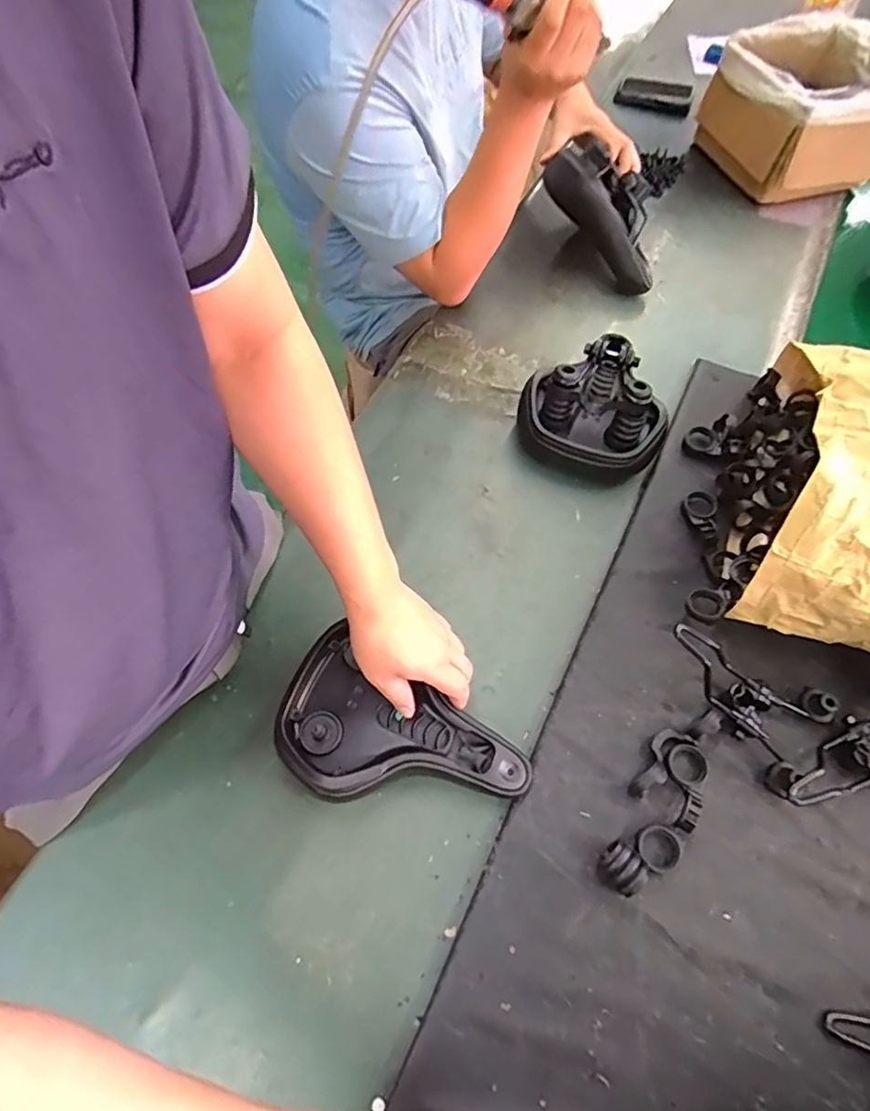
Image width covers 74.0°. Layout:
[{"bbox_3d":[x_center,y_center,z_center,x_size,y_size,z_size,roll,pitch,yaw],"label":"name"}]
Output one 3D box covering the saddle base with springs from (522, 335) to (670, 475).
[{"bbox_3d":[0.208,-0.192,0.760,0.179,0.114,0.141,18,62,10],"label":"saddle base with springs"}]

